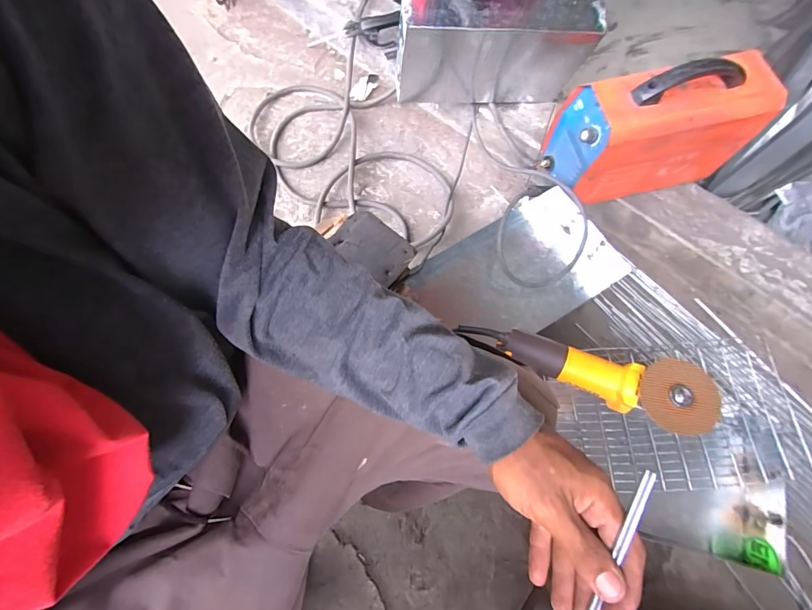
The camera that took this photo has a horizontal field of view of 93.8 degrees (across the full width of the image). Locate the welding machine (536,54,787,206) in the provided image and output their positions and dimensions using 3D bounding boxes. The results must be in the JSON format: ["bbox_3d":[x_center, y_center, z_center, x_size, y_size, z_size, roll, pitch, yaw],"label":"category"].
[{"bbox_3d":[0.456,-0.332,0.716,0.317,0.229,0.167,-12,72,-4],"label":"welding machine"}]

